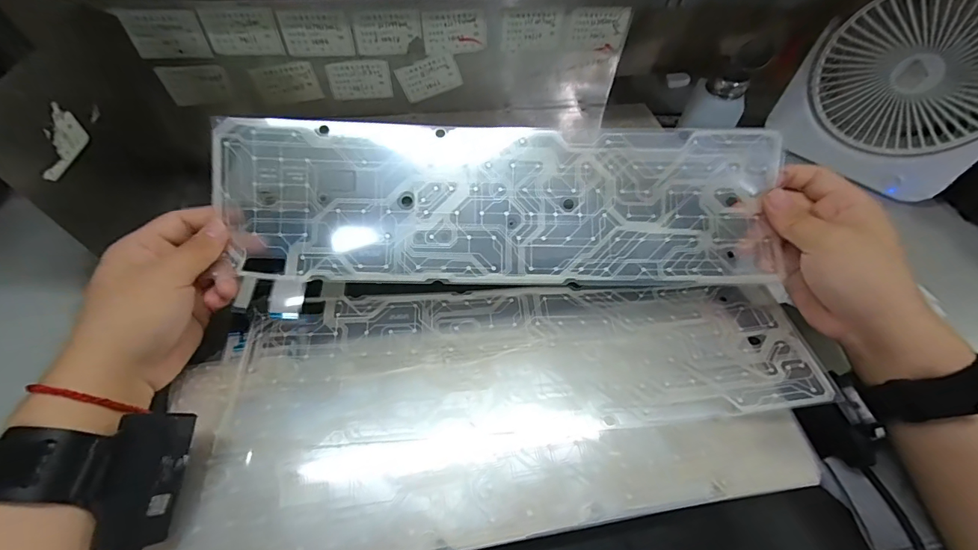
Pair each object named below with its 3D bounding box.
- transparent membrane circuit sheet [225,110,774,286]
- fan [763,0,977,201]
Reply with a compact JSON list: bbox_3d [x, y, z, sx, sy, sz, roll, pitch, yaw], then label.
[{"bbox_3d":[0.009,-0.057,0.322,0.411,0.011,0.128,2,85,-1],"label":"transparent membrane circuit sheet"},{"bbox_3d":[0.423,-0.195,0.428,0.177,0.187,0.066,30,59,18],"label":"fan"}]

